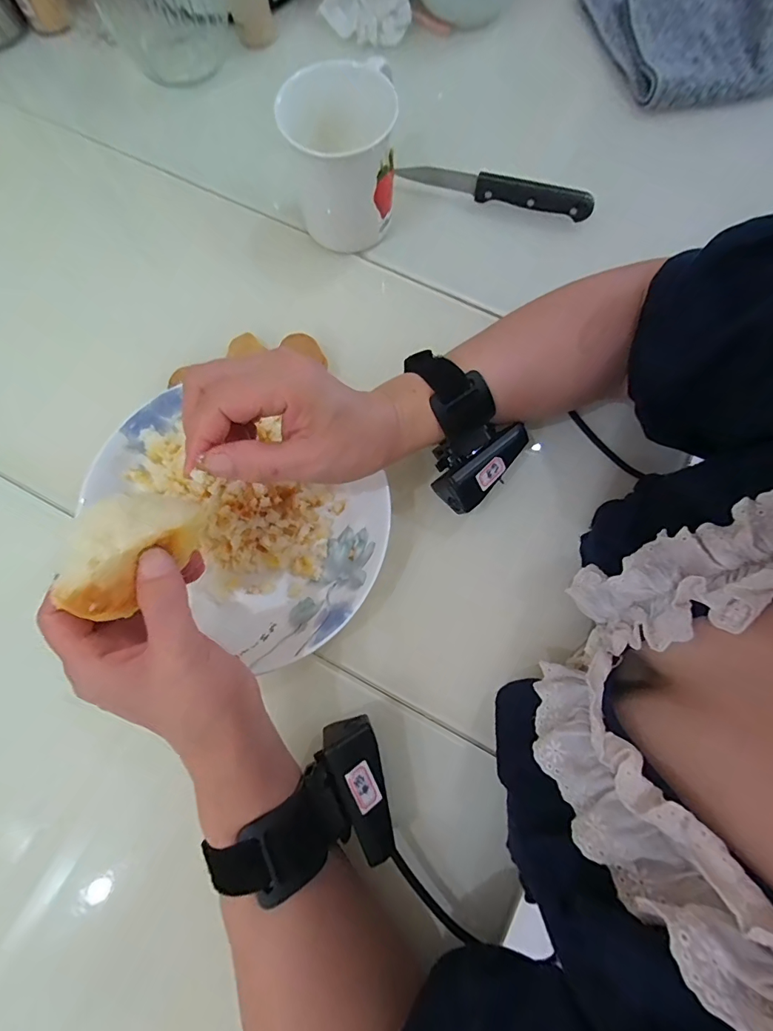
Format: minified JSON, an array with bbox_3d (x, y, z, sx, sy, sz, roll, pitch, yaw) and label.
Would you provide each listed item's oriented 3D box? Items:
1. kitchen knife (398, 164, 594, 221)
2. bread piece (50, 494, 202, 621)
[{"bbox_3d":[0.092,-0.278,0.364,0.163,0.029,0.011,16,77,3],"label":"kitchen knife"},{"bbox_3d":[-0.120,0.011,0.195,0.042,0.037,0.058,34,79,7],"label":"bread piece"}]

